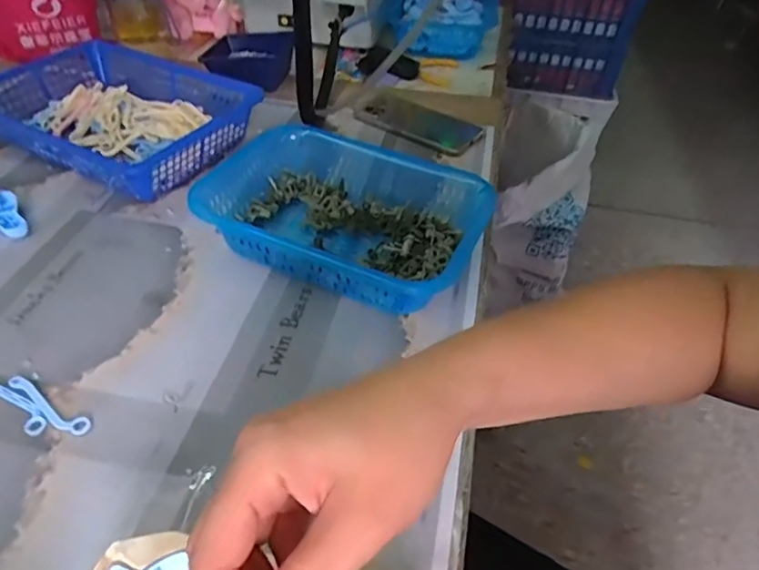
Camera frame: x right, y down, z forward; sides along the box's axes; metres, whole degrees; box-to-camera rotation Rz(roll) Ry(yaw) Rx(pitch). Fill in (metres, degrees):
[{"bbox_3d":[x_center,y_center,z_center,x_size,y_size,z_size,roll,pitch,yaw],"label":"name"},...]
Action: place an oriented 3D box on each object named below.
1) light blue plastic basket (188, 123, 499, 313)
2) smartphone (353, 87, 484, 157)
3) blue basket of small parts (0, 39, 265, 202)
[{"bbox_3d":[-0.038,-0.063,0.540,0.249,0.070,0.183,23,46,17],"label":"light blue plastic basket"},{"bbox_3d":[0.048,-0.218,0.734,0.174,0.011,0.082,30,48,23],"label":"smartphone"},{"bbox_3d":[-0.309,-0.199,0.660,0.276,0.068,0.210,22,46,17],"label":"blue basket of small parts"}]

